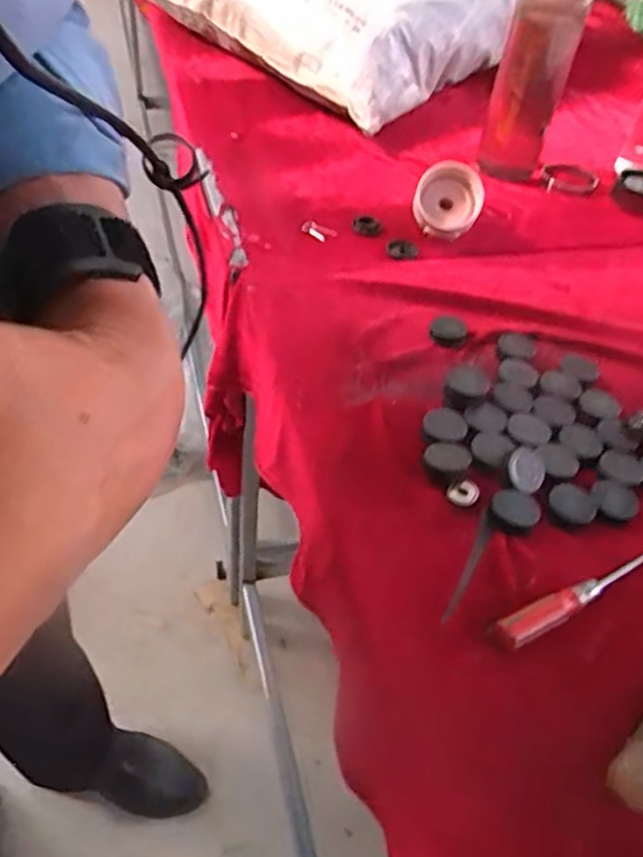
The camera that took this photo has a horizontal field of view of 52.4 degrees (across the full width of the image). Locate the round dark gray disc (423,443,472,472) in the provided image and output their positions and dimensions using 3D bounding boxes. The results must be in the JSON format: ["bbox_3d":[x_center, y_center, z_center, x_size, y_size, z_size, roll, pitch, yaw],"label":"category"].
[{"bbox_3d":[0.091,0.020,0.470,0.032,0.005,0.025,20,46,11],"label":"round dark gray disc"}]

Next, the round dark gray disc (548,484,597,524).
[{"bbox_3d":[0.176,0.052,0.456,0.032,0.006,0.028,28,48,18],"label":"round dark gray disc"}]

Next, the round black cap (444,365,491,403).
[{"bbox_3d":[0.114,-0.031,0.518,0.033,0.025,0.032,5,45,-5],"label":"round black cap"}]

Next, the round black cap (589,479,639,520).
[{"bbox_3d":[0.206,0.050,0.460,0.032,0.005,0.029,30,48,19],"label":"round black cap"}]

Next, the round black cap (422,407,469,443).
[{"bbox_3d":[0.093,-0.003,0.491,0.032,0.004,0.035,5,45,-5],"label":"round black cap"}]

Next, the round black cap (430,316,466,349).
[{"bbox_3d":[0.112,-0.086,0.581,0.032,0.009,0.035,5,45,-5],"label":"round black cap"}]

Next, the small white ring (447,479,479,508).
[{"bbox_3d":[0.099,0.045,0.457,0.021,0.005,0.019,15,75,10],"label":"small white ring"}]

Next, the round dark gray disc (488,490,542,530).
[{"bbox_3d":[0.132,0.055,0.447,0.034,0.004,0.028,-13,65,-10],"label":"round dark gray disc"}]

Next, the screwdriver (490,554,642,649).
[{"bbox_3d":[0.166,0.103,0.406,0.141,0.016,0.017,-16,50,-23],"label":"screwdriver"}]

